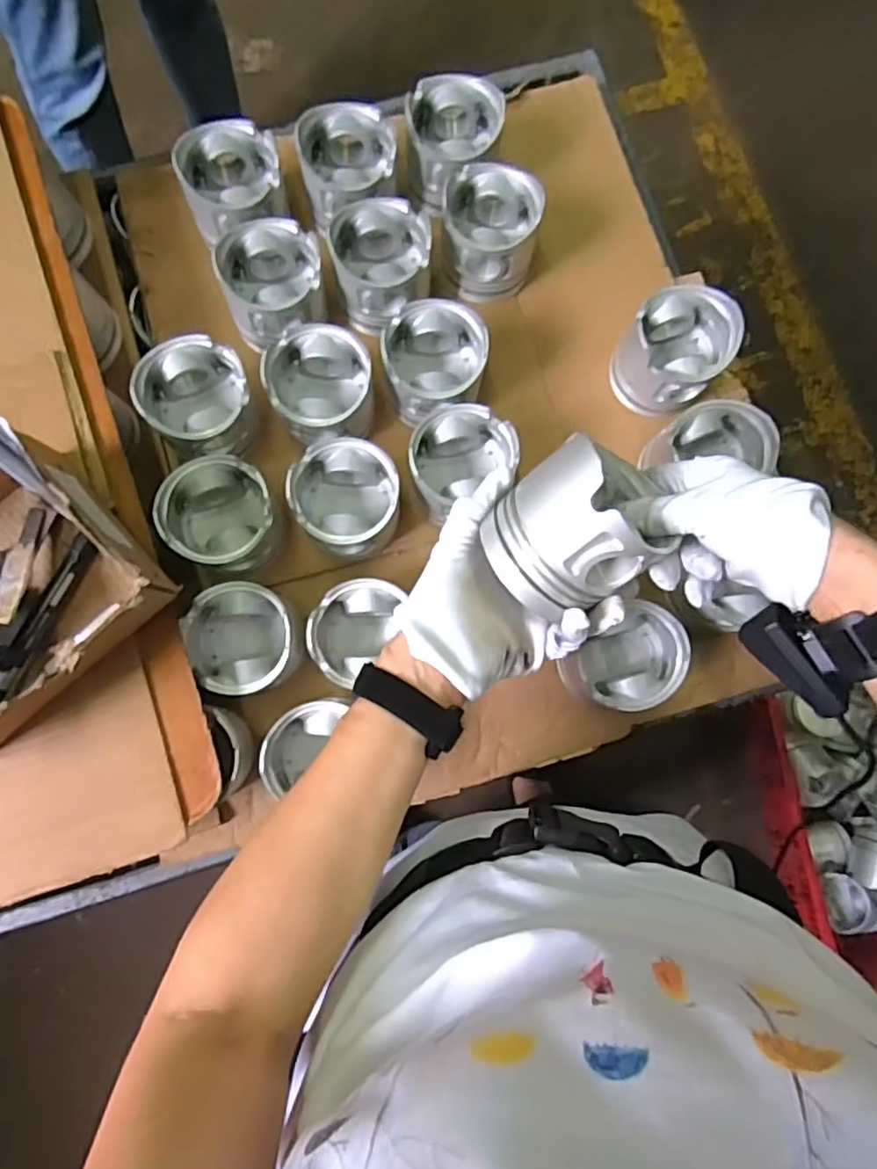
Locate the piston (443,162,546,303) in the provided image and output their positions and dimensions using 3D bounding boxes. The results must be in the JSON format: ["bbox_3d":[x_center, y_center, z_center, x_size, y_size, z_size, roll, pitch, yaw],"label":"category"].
[{"bbox_3d":[0.050,-0.343,0.648,0.092,0.080,0.091,0,81,-2],"label":"piston"}]

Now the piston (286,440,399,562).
[{"bbox_3d":[-0.080,-0.076,0.595,0.091,0.087,0.090,0,81,-2],"label":"piston"}]

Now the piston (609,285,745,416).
[{"bbox_3d":[0.222,-0.219,0.617,0.091,0.074,0.100,0,81,-2],"label":"piston"}]

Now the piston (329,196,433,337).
[{"bbox_3d":[-0.055,-0.303,0.630,0.093,0.075,0.103,2,81,-2],"label":"piston"}]

